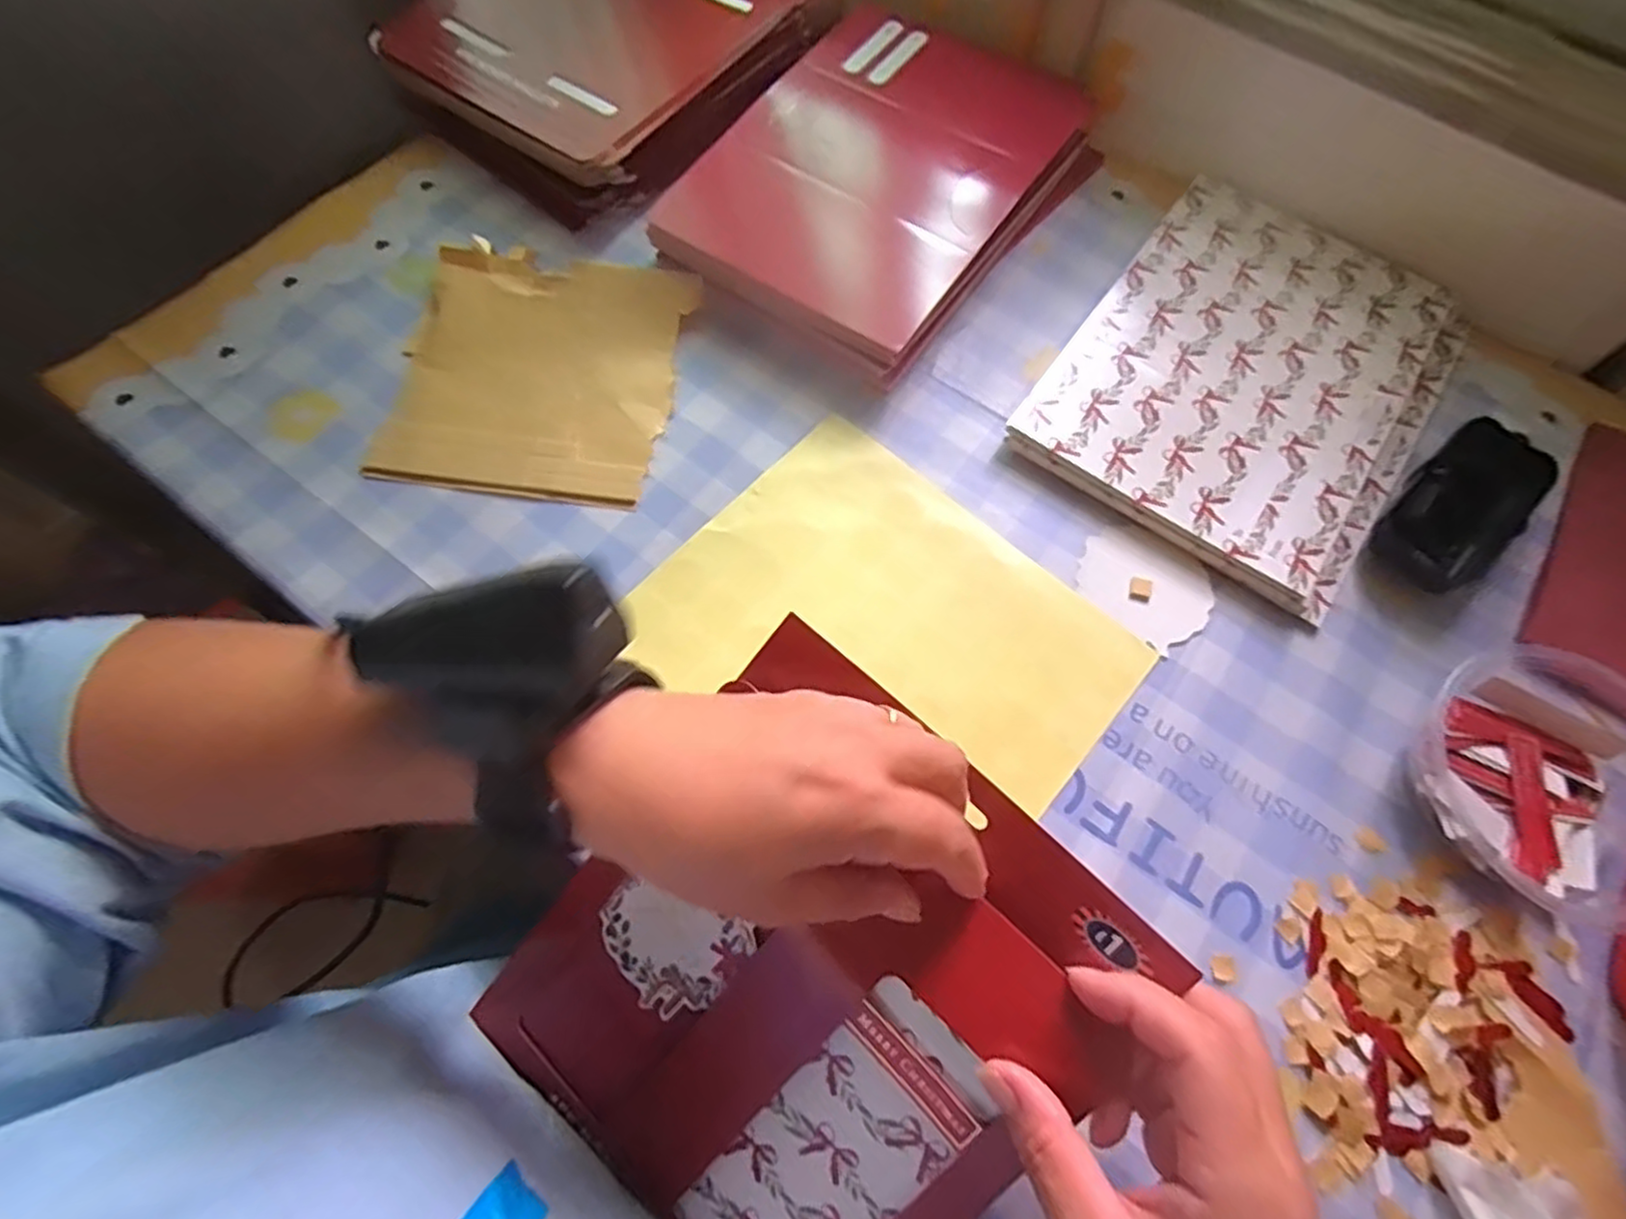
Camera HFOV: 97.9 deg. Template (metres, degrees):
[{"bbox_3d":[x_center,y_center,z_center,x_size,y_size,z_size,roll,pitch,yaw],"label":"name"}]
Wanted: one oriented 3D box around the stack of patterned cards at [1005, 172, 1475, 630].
[{"bbox_3d":[0.260,-0.140,0.419,0.191,0.016,0.258,35,72,11],"label":"stack of patterned cards"}]

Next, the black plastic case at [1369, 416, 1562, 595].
[{"bbox_3d":[0.348,-0.054,0.379,0.109,0.022,0.059,-38,74,-14],"label":"black plastic case"}]

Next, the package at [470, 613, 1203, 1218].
[{"bbox_3d":[-0.008,0.151,0.281,0.190,0.030,0.225,41,97,15],"label":"package"}]

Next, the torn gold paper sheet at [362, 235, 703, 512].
[{"bbox_3d":[-0.156,-0.137,0.402,0.152,0.017,0.158,8,69,1],"label":"torn gold paper sheet"}]

